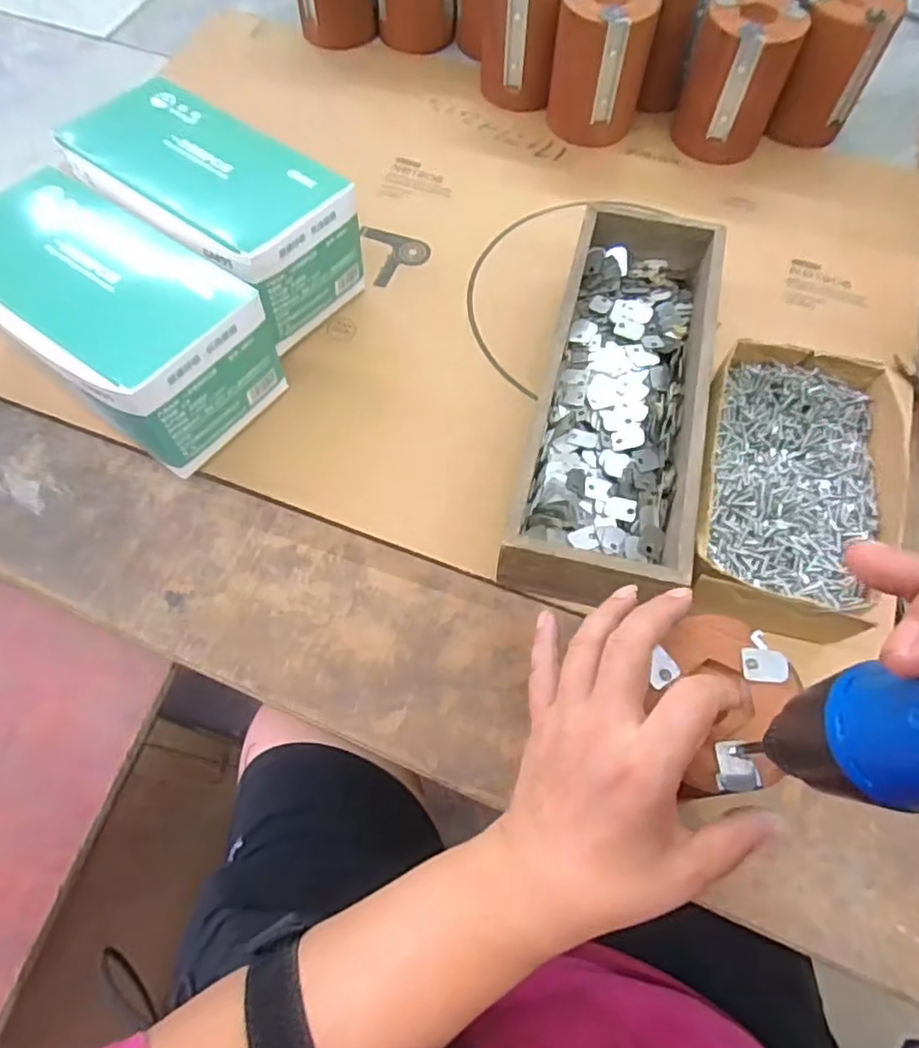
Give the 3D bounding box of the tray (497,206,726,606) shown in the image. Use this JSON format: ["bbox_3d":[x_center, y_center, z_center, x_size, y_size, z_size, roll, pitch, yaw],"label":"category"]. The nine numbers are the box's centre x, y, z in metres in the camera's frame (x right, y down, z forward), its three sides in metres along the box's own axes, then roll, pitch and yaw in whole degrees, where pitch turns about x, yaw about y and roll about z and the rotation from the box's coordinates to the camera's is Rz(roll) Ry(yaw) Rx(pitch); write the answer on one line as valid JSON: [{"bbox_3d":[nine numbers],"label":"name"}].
[{"bbox_3d":[0.103,-0.084,0.416,0.106,0.070,0.282,13,66,5],"label":"tray"}]

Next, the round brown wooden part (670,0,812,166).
[{"bbox_3d":[0.236,-0.380,0.533,0.077,0.100,0.078,21,67,9],"label":"round brown wooden part"}]

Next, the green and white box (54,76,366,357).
[{"bbox_3d":[-0.179,-0.223,0.462,0.202,0.094,0.104,34,70,14],"label":"green and white box"}]

